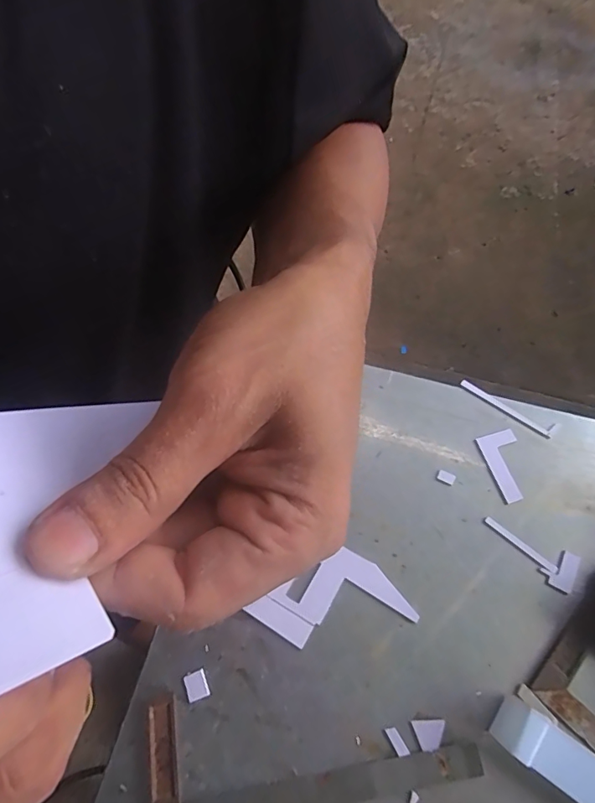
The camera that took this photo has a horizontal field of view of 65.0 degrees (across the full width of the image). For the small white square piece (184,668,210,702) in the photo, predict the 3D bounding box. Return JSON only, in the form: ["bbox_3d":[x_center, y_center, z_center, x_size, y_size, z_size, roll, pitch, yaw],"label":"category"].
[{"bbox_3d":[-0.099,0.277,0.455,0.020,0.004,0.024,-19,67,-9],"label":"small white square piece"}]

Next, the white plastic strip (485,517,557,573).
[{"bbox_3d":[0.246,0.158,0.515,0.086,0.004,0.009,38,70,15],"label":"white plastic strip"}]

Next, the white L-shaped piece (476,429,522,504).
[{"bbox_3d":[0.250,0.075,0.553,0.045,0.006,0.083,-13,66,-7],"label":"white L-shaped piece"}]

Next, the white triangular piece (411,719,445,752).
[{"bbox_3d":[0.125,0.315,0.441,0.030,0.004,0.024,0,65,-1],"label":"white triangular piece"}]

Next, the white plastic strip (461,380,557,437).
[{"bbox_3d":[0.265,0.007,0.590,0.123,0.008,0.018,30,68,12],"label":"white plastic strip"}]

